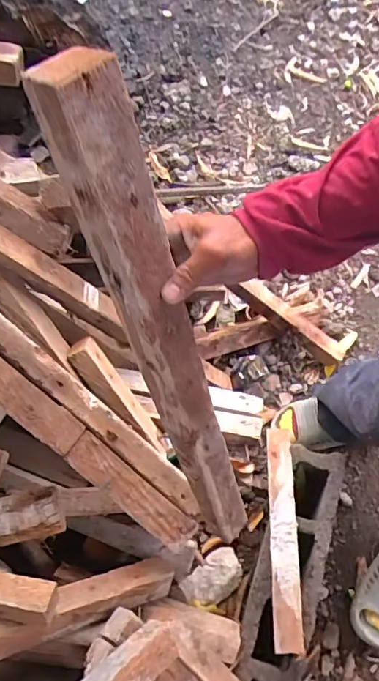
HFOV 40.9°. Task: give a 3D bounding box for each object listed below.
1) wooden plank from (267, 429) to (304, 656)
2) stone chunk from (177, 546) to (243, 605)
[{"bbox_3d":[0.152,0.305,0.817,0.042,0.030,0.332,2,65,-1],"label":"wooden plank"},{"bbox_3d":[0.044,0.414,0.885,0.112,0.037,0.071,-39,72,-17],"label":"stone chunk"}]

